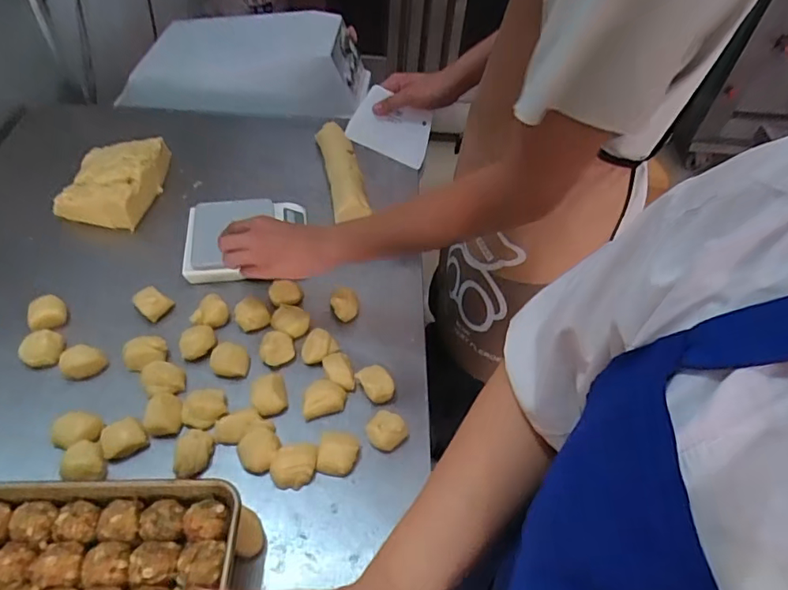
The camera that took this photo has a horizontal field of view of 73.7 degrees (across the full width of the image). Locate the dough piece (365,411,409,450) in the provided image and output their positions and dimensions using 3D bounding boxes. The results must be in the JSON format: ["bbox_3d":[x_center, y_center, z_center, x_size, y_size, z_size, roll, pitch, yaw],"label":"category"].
[{"bbox_3d":[-0.010,0.170,0.652,0.042,0.031,0.044,2,51,-3],"label":"dough piece"}]

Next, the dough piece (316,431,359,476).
[{"bbox_3d":[-0.067,0.189,0.624,0.045,0.039,0.039,8,51,2],"label":"dough piece"}]

